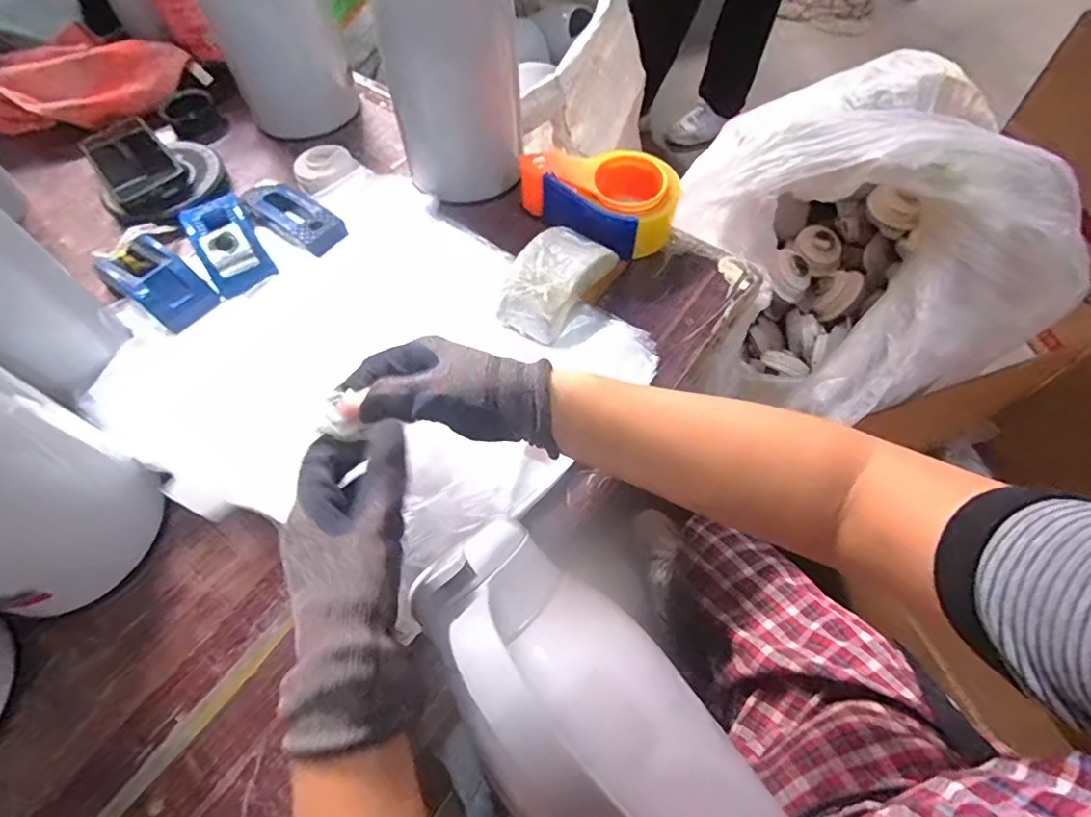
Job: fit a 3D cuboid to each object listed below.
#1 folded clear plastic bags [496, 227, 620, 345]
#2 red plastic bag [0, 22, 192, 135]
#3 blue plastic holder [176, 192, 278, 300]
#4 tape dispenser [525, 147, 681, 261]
[{"bbox_3d":[0.010,-0.120,0.546,0.068,0.057,0.116,34,67,18],"label":"folded clear plastic bags"},{"bbox_3d":[-0.595,-0.420,0.714,0.250,0.057,0.136,-10,61,-4],"label":"red plastic bag"},{"bbox_3d":[-0.332,-0.179,0.584,0.065,0.051,0.116,-32,65,-15],"label":"blue plastic holder"},{"bbox_3d":[0.056,-0.227,0.600,0.160,0.066,0.097,24,64,14],"label":"tape dispenser"}]

